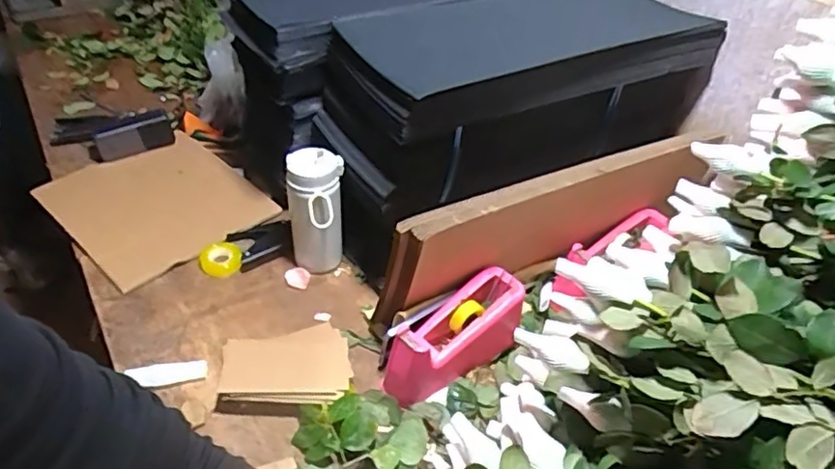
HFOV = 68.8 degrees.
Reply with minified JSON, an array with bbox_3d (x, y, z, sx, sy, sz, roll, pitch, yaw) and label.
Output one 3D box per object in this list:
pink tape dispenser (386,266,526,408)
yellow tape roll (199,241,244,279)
[{"bbox_3d":[0.047,0.129,0.775,0.199,0.094,0.075,-24,49,-30],"label":"pink tape dispenser"},{"bbox_3d":[-0.294,0.039,0.912,0.059,0.025,0.057,3,40,-3],"label":"yellow tape roll"}]

